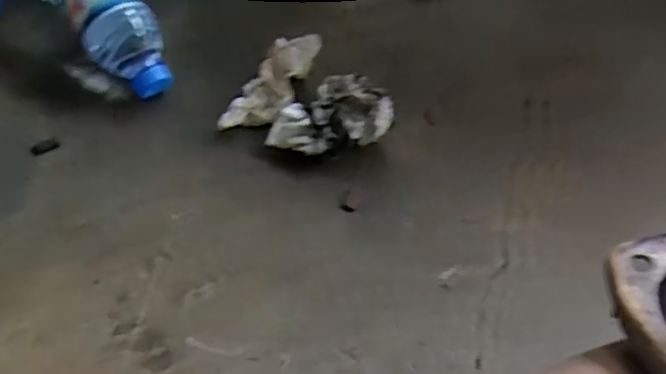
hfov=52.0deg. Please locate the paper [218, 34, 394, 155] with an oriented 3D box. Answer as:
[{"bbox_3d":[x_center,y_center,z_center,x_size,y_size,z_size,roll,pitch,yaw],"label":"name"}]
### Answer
[{"bbox_3d":[-0.011,-0.076,0.581,0.126,0.031,0.114,21,62,8],"label":"paper"}]

